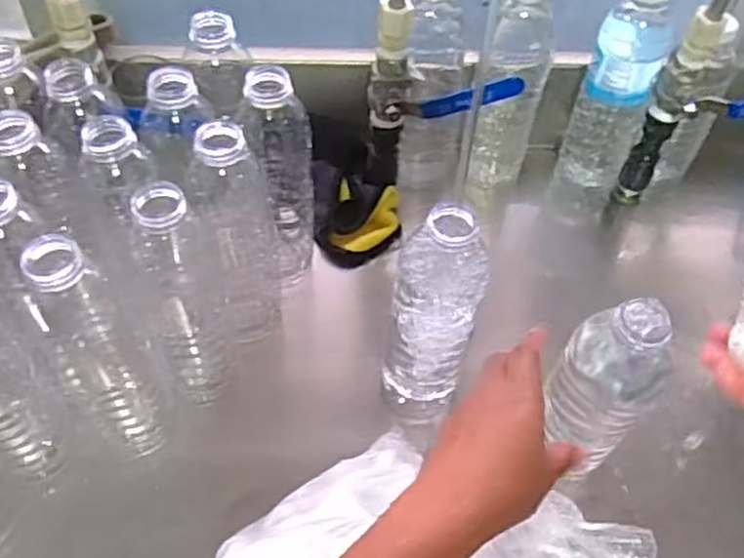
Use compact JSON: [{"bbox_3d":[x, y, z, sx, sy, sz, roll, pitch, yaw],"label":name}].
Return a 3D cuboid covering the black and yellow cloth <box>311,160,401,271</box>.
[{"bbox_3d":[-0.012,-0.058,0.694,0.075,0.035,0.088,-2,52,-5],"label":"black and yellow cloth"}]

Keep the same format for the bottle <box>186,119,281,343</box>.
[{"bbox_3d":[-0.102,-0.030,0.550,0.055,0.198,0.067,-12,53,-12],"label":"bottle"}]

